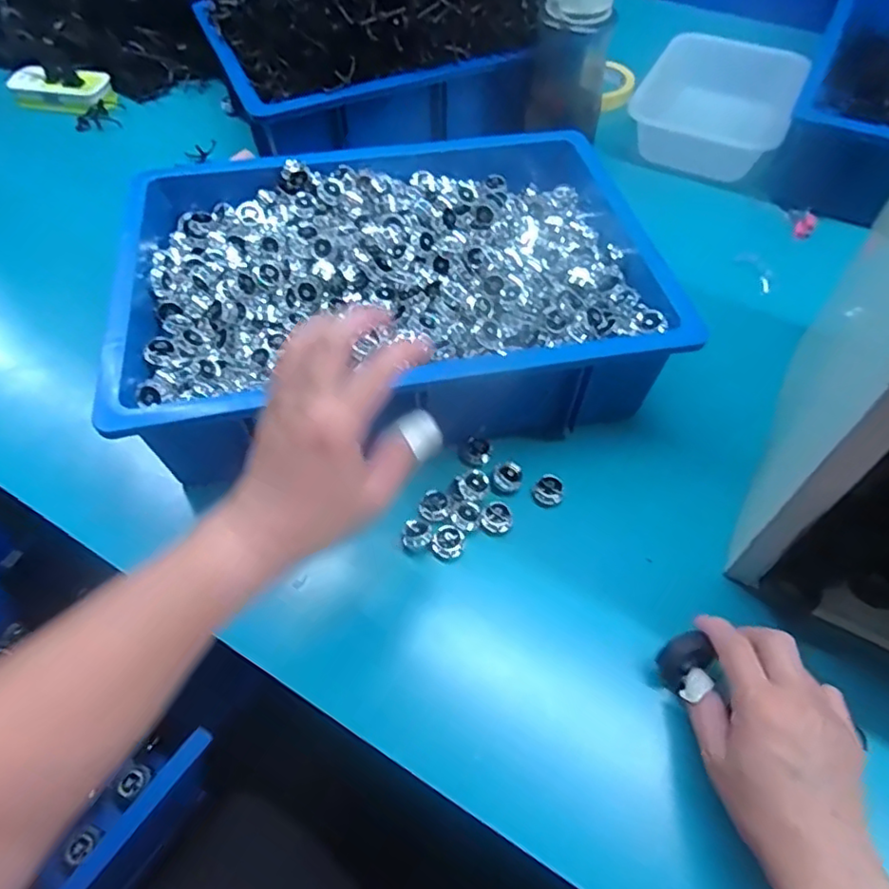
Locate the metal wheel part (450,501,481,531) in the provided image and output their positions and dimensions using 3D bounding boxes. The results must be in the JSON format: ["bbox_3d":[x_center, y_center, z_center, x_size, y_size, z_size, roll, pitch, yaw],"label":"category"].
[{"bbox_3d":[0.017,0.055,0.467,0.019,0.008,0.025,30,62,19],"label":"metal wheel part"}]

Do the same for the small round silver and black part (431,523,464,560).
[{"bbox_3d":[0.004,0.074,0.460,0.022,0.011,0.025,23,60,16],"label":"small round silver and black part"}]

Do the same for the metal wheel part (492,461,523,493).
[{"bbox_3d":[0.051,0.026,0.488,0.024,0.015,0.019,8,57,6],"label":"metal wheel part"}]

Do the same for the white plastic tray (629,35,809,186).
[{"bbox_3d":[0.375,-0.471,0.833,0.189,0.058,0.279,24,60,16],"label":"white plastic tray"}]

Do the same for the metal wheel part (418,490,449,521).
[{"bbox_3d":[-0.009,0.048,0.472,0.022,0.006,0.023,-5,56,-2],"label":"metal wheel part"}]

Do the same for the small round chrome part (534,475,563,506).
[{"bbox_3d":[0.084,0.037,0.486,0.022,0.010,0.022,0,56,1],"label":"small round chrome part"}]

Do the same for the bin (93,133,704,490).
[{"bbox_3d":[-0.038,-0.140,0.537,0.444,0.100,0.341,-11,57,-7],"label":"bin"}]

